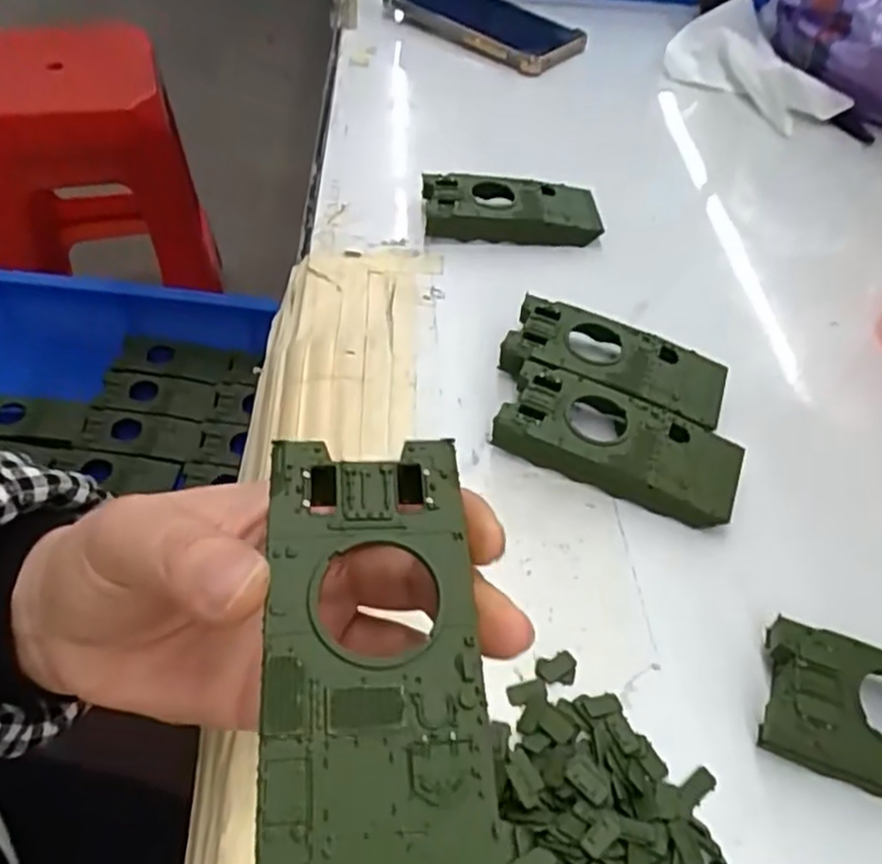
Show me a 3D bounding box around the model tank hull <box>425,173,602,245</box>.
[{"bbox_3d":[0.042,-0.132,0.449,0.102,0.025,0.041,0,49,-6],"label":"model tank hull"}]

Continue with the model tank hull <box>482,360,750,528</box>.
[{"bbox_3d":[0.078,0.006,0.335,0.103,0.022,0.046,20,50,11],"label":"model tank hull"}]

